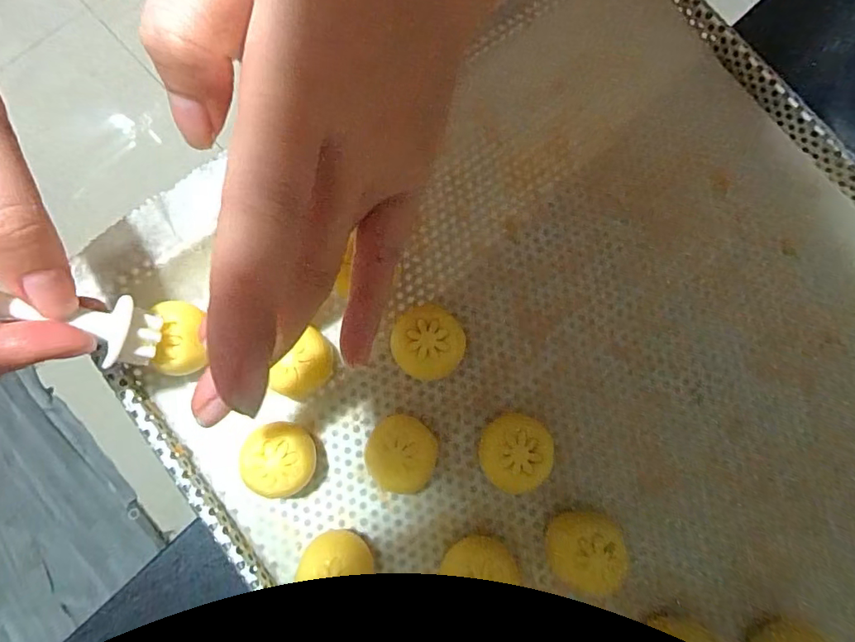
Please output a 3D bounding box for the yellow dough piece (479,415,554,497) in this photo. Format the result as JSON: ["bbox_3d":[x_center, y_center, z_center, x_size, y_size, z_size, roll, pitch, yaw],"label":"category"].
[{"bbox_3d":[0.033,0.050,0.187,0.026,0.024,0.027,0,79,0],"label":"yellow dough piece"}]

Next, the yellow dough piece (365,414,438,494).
[{"bbox_3d":[-0.010,0.050,0.186,0.025,0.026,0.026,19,79,3],"label":"yellow dough piece"}]

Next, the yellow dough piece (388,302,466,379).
[{"bbox_3d":[0.000,0.010,0.194,0.027,0.025,0.027,0,79,0],"label":"yellow dough piece"}]

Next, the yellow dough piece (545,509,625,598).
[{"bbox_3d":[0.058,0.084,0.181,0.025,0.025,0.024,0,78,-1],"label":"yellow dough piece"}]

